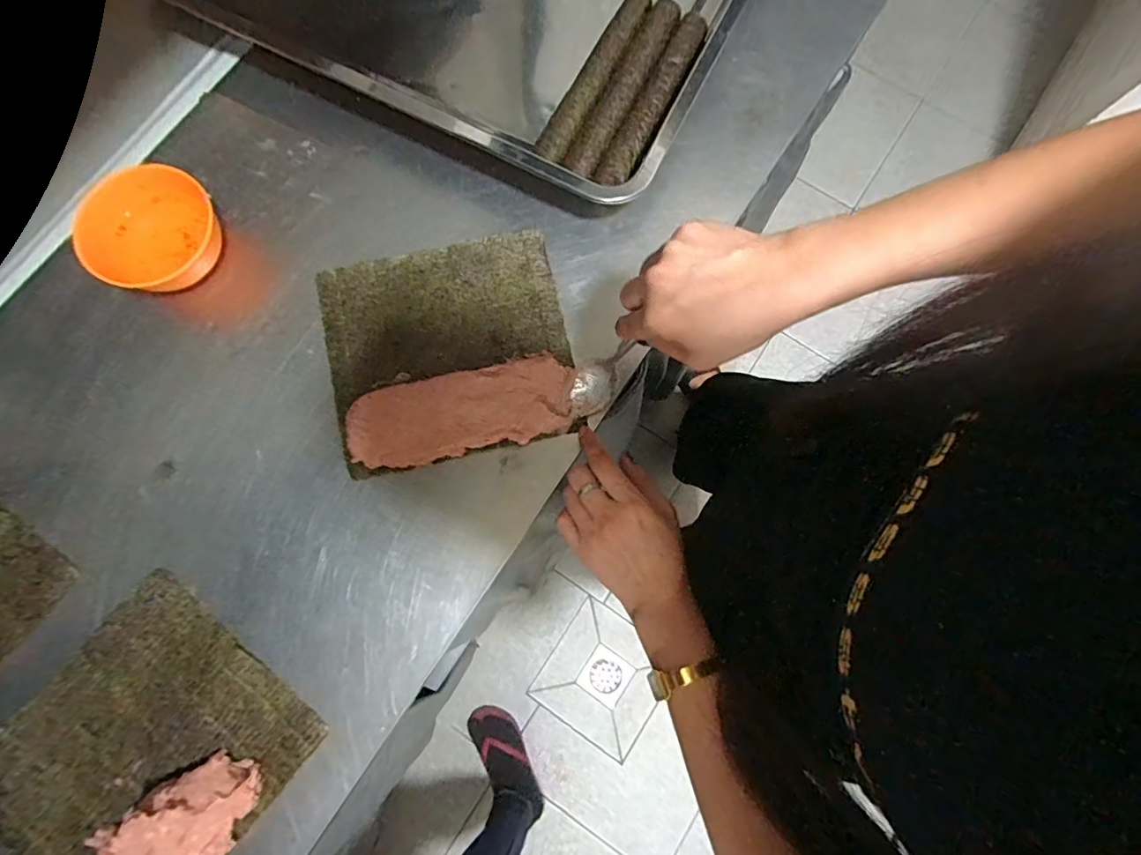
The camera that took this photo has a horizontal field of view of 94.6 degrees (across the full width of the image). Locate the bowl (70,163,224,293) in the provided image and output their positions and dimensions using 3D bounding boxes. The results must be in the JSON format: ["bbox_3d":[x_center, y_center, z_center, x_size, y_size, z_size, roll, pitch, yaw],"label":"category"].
[{"bbox_3d":[-0.345,-0.161,0.437,0.083,0.046,0.104,36,80,7],"label":"bowl"}]

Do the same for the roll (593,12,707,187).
[{"bbox_3d":[0.074,-0.291,0.482,0.027,0.030,0.190,26,79,5],"label":"roll"}]

